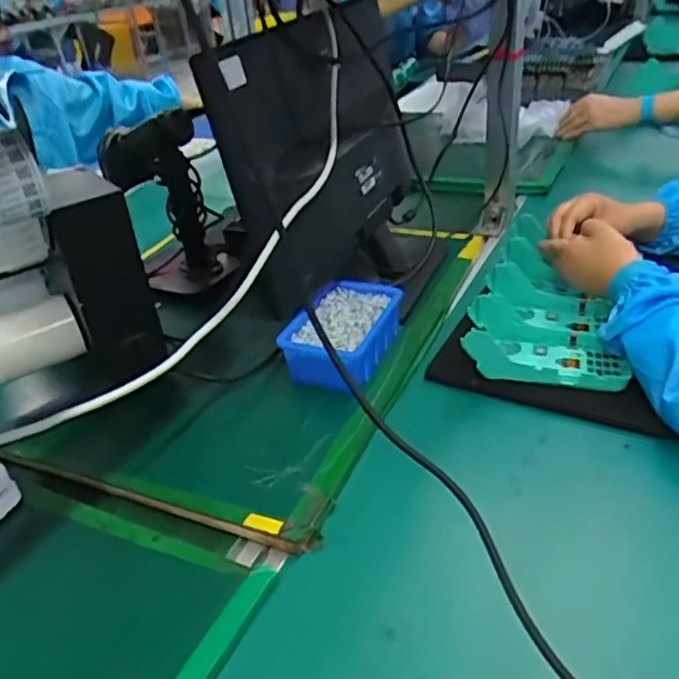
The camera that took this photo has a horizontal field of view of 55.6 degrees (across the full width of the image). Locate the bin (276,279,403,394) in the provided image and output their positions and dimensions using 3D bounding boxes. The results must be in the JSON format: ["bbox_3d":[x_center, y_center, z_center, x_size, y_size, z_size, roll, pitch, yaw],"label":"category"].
[{"bbox_3d":[0.003,-0.012,0.729,0.102,0.067,0.146,10,35,22],"label":"bin"}]

